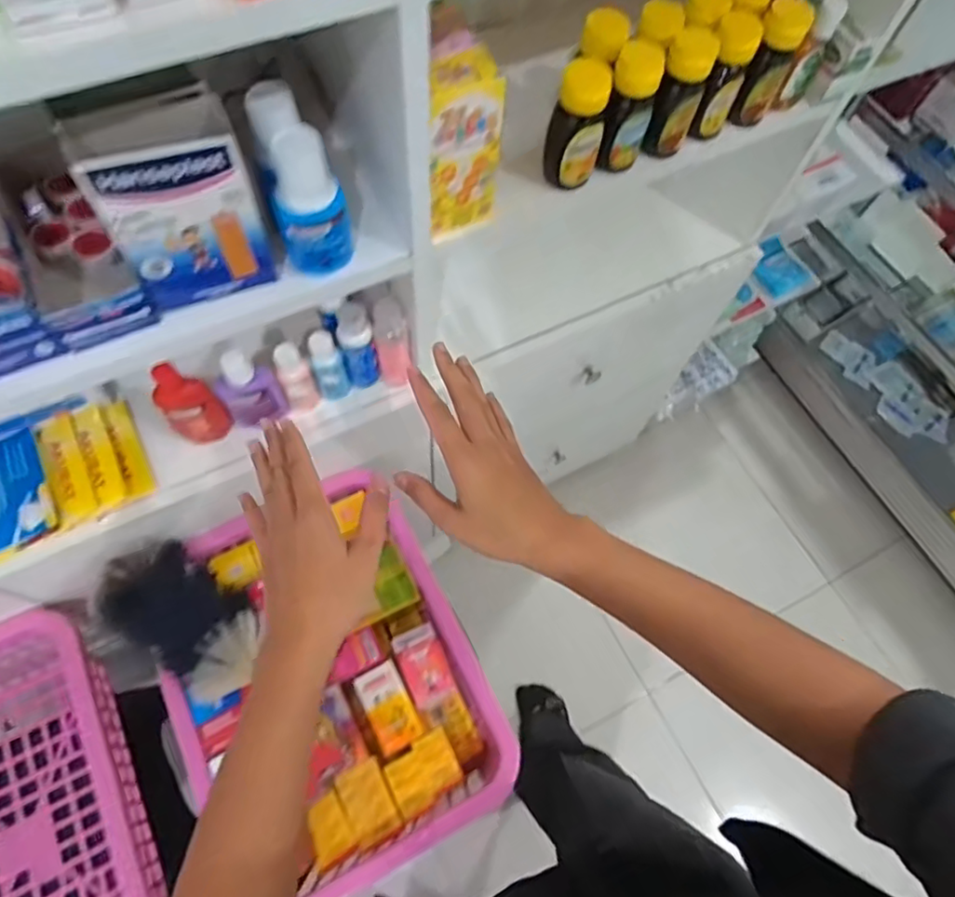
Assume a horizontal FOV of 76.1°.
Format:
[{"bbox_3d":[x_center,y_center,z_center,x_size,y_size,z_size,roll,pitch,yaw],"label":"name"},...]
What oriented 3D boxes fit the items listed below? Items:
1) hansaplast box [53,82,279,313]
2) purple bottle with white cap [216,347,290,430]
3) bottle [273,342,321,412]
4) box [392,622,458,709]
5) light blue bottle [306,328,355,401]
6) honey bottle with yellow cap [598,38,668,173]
[{"bbox_3d":[-0.211,-0.175,0.437,0.096,0.124,0.062,-20,68,-12],"label":"hansaplast box"},{"bbox_3d":[-0.233,-0.058,0.628,0.057,0.108,0.028,-31,71,-16],"label":"purple bottle with white cap"},{"bbox_3d":[-0.194,-0.072,0.655,0.034,0.088,0.041,-20,68,-12],"label":"bottle"},{"bbox_3d":[-0.062,0.252,0.713,0.052,0.017,0.085,-22,68,-13],"label":"box"},{"bbox_3d":[-0.162,-0.089,0.667,0.034,0.091,0.034,-20,68,-12],"label":"light blue bottle"},{"bbox_3d":[0.132,-0.294,0.534,0.043,0.097,0.043,10,65,1],"label":"honey bottle with yellow cap"}]

